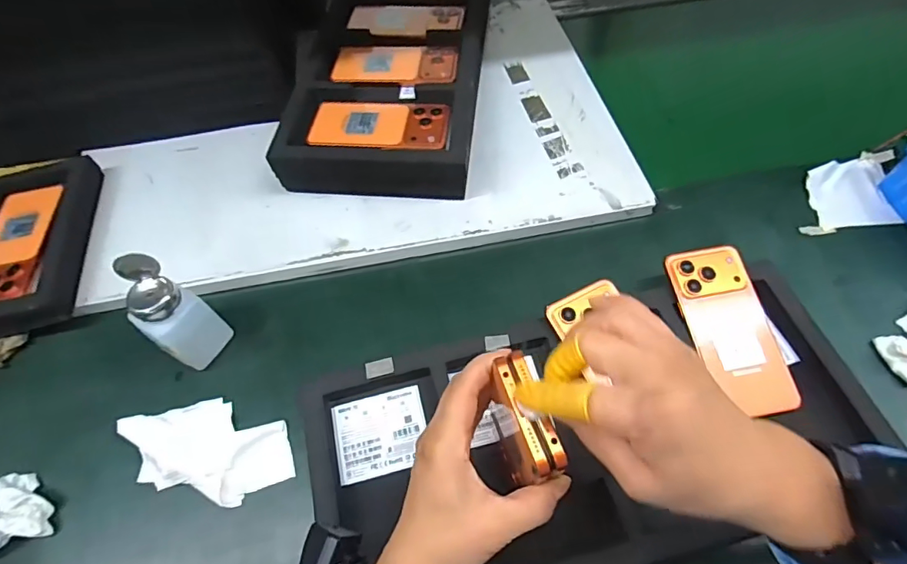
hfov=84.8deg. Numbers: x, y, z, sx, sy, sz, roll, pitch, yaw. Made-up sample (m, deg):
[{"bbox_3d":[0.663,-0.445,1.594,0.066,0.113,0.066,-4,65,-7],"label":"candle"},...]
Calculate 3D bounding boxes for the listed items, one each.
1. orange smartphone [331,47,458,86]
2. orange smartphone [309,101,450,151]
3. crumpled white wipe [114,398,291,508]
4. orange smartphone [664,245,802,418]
[{"bbox_3d":[-0.075,-0.286,0.649,0.161,0.011,0.080,4,58,5],"label":"orange smartphone"},{"bbox_3d":[-0.086,-0.185,0.581,0.160,0.011,0.088,6,58,7],"label":"orange smartphone"},{"bbox_3d":[-0.229,0.151,0.456,0.165,0.015,0.081,11,62,8],"label":"crumpled white wipe"},{"bbox_3d":[0.263,0.043,0.473,0.079,0.015,0.161,-7,70,-4],"label":"orange smartphone"}]

